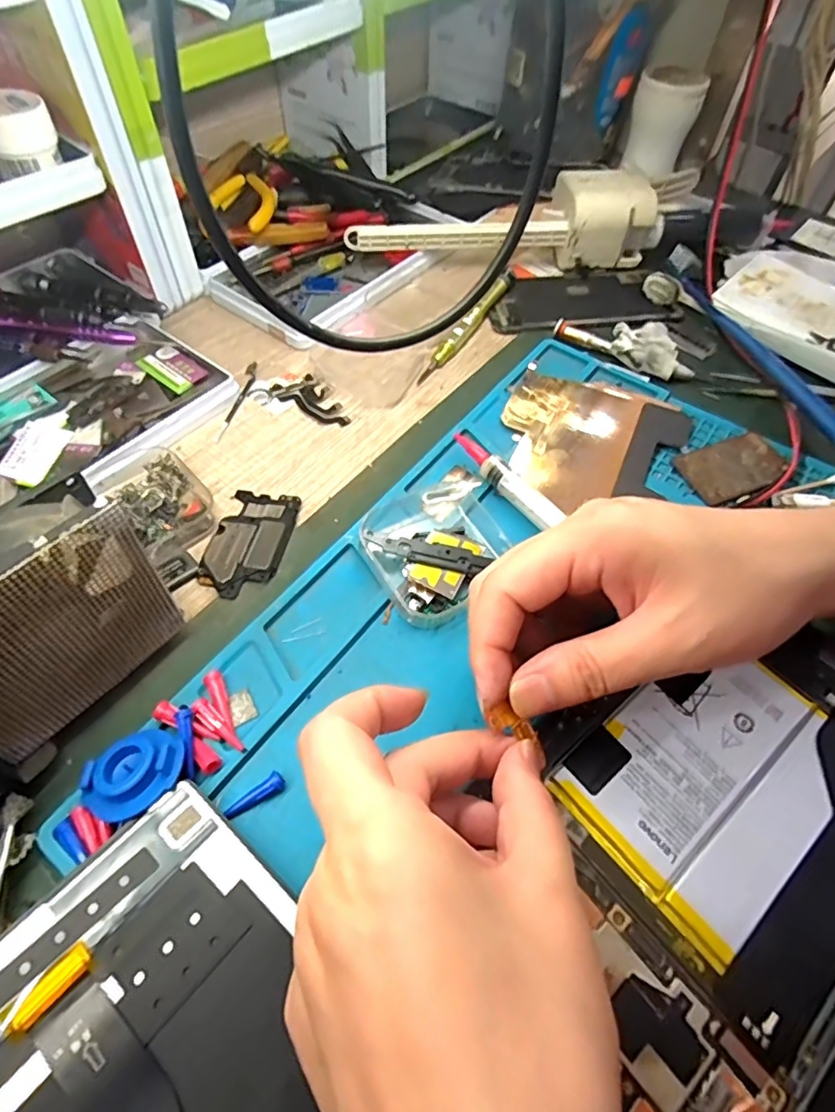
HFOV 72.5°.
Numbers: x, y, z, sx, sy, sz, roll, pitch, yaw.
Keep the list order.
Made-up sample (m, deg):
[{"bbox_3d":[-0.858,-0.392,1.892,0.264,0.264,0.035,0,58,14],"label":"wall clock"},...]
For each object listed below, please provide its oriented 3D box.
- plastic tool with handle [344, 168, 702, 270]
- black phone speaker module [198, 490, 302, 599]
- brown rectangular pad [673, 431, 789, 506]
[{"bbox_3d":[0.070,-0.255,0.431,0.237,0.053,0.068,3,54,2],"label":"plastic tool with handle"},{"bbox_3d":[-0.085,-0.008,0.287,0.038,0.006,0.063,9,55,6],"label":"black phone speaker module"},{"bbox_3d":[0.178,-0.051,0.320,0.059,0.004,0.036,-17,56,-13],"label":"brown rectangular pad"}]

